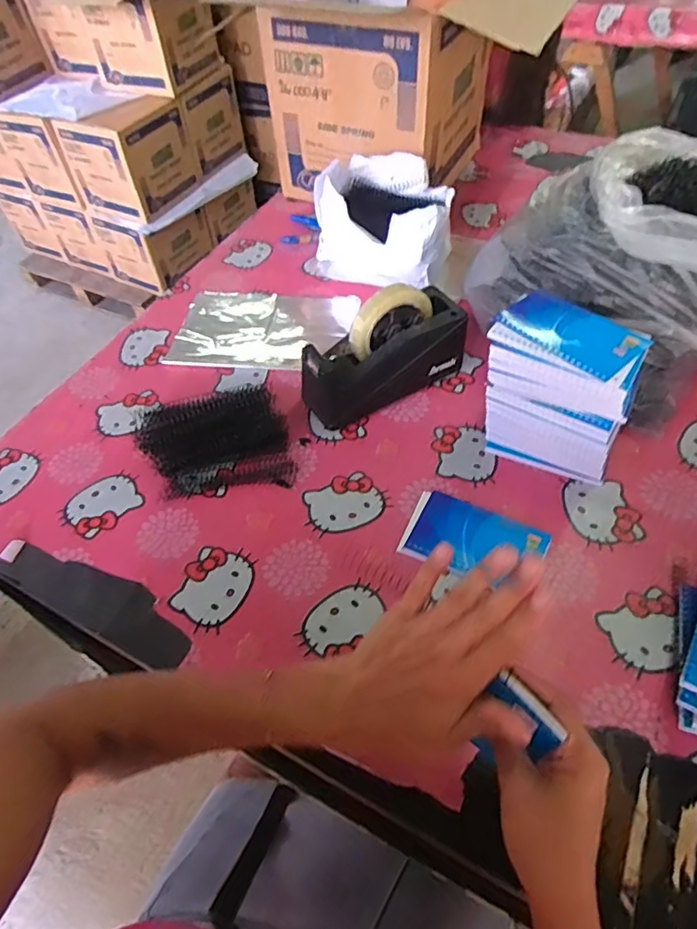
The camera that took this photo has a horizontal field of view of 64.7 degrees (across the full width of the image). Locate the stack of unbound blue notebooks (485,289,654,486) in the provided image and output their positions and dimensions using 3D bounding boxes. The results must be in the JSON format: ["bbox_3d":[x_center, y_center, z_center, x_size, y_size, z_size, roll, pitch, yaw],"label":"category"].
[{"bbox_3d":[0.225,-0.080,0.589,0.151,0.150,0.099,26,59,21],"label":"stack of unbound blue notebooks"}]

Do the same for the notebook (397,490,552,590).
[{"bbox_3d":[0.130,0.078,0.569,0.137,0.007,0.085,19,57,17],"label":"notebook"}]

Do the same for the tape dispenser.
[{"bbox_3d":[0.042,-0.137,0.662,0.203,0.125,0.068,-27,56,-16],"label":"tape dispenser"}]

